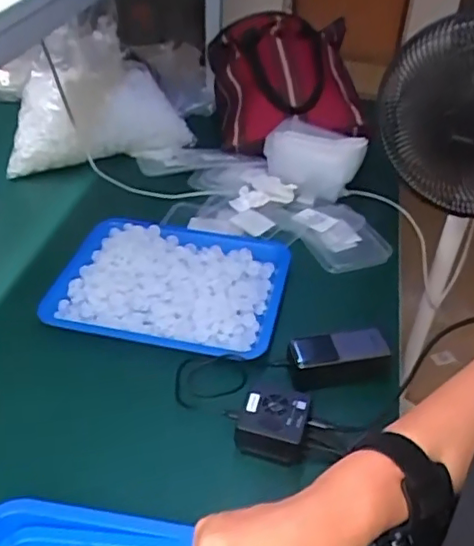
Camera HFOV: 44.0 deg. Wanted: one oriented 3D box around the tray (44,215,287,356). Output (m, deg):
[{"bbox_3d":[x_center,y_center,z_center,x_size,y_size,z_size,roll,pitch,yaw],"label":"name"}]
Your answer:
[{"bbox_3d":[-0.099,0.007,0.871,0.332,0.038,0.246,8,40,7],"label":"tray"}]

